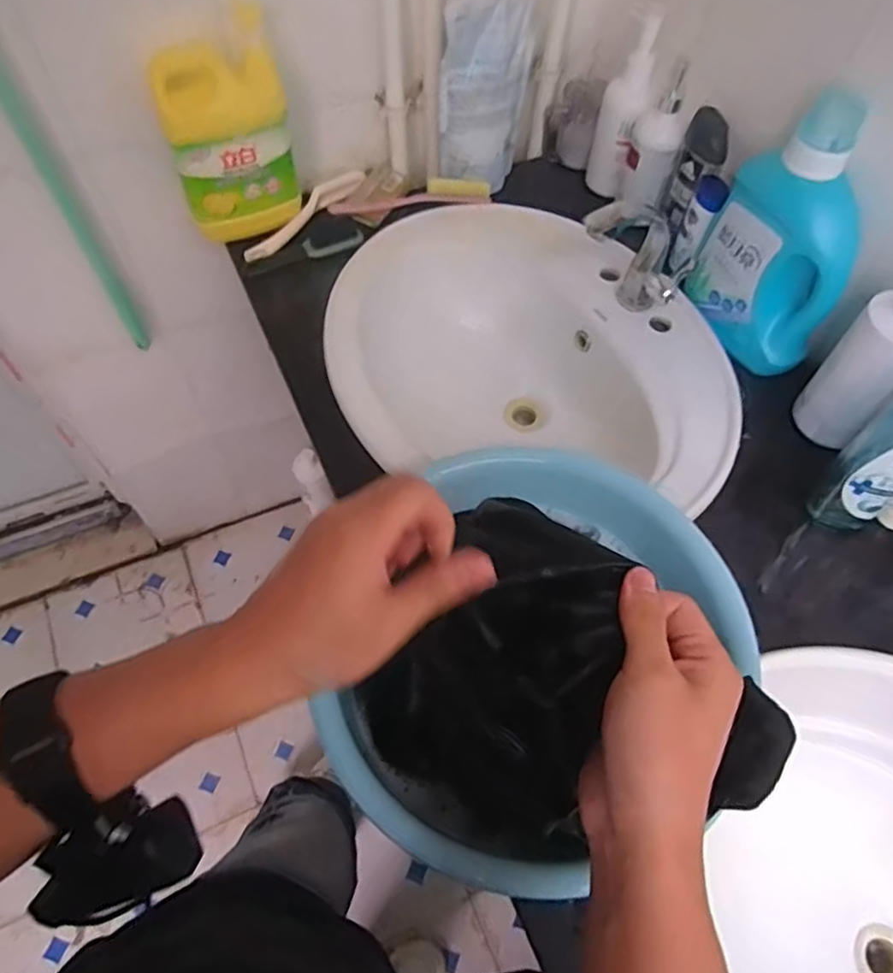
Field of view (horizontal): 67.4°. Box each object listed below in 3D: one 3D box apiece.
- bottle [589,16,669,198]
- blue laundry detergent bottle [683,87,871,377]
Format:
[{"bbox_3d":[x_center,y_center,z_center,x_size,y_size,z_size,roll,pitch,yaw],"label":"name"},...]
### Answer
[{"bbox_3d":[0.228,-0.488,0.876,0.057,0.216,0.067,13,59,6],"label":"bottle"},{"bbox_3d":[0.363,-0.266,0.714,0.081,0.247,0.162,-21,62,-13],"label":"blue laundry detergent bottle"}]

